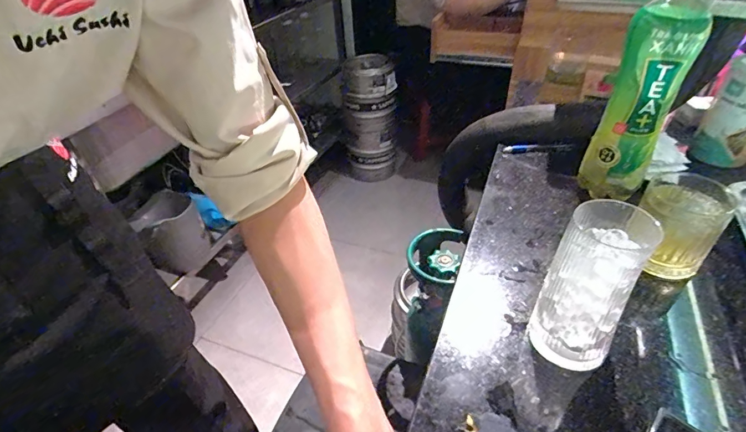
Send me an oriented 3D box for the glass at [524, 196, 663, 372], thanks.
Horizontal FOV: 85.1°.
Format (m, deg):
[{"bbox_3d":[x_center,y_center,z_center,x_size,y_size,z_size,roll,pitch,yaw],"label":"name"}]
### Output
[{"bbox_3d":[0.199,0.069,0.375,0.074,0.161,0.061,26,47,31],"label":"glass"}]

